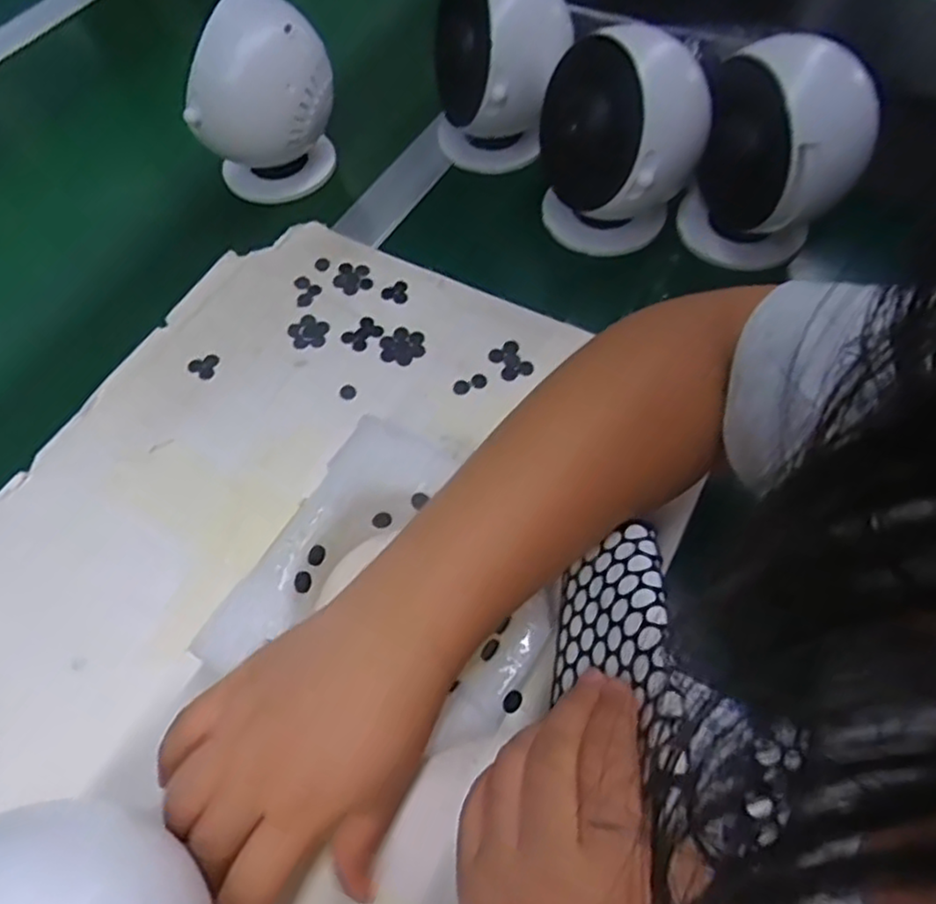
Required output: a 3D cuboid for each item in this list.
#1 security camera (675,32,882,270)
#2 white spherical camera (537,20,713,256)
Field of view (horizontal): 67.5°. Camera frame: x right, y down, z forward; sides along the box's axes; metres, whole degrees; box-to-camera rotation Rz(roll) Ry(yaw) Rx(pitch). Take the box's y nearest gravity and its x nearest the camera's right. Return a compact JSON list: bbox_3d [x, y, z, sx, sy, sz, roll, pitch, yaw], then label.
[{"bbox_3d":[0.195,-0.184,0.444,0.097,0.120,0.080,22,63,16],"label":"security camera"},{"bbox_3d":[0.095,-0.191,0.443,0.098,0.112,0.088,4,59,6],"label":"white spherical camera"}]

